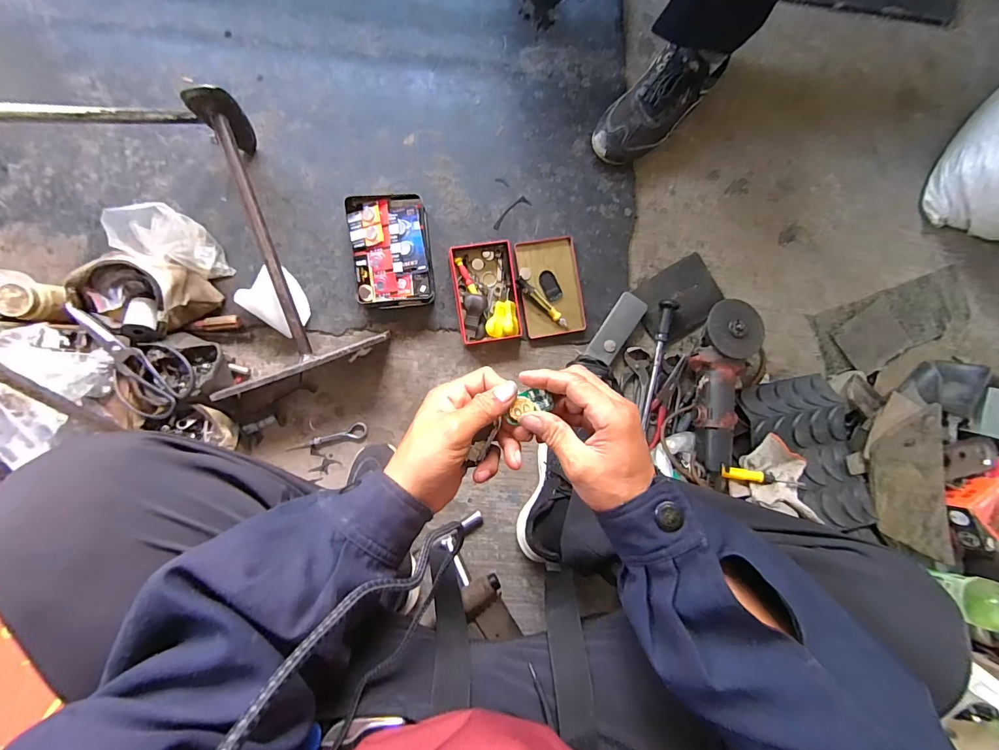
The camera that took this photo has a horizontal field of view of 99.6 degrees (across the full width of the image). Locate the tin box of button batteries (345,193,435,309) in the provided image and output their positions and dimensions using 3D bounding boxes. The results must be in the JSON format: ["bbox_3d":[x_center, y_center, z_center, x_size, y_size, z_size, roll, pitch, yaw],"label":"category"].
[{"bbox_3d":[-0.169,-0.194,0.668,0.118,0.047,0.168,-6,92,-6],"label":"tin box of button batteries"}]

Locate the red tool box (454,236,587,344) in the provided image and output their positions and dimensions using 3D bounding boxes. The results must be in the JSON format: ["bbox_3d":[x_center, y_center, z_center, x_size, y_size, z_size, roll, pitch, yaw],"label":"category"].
[{"bbox_3d":[0.035,-0.141,0.706,0.212,0.036,0.158,-8,92,-6],"label":"red tool box"}]

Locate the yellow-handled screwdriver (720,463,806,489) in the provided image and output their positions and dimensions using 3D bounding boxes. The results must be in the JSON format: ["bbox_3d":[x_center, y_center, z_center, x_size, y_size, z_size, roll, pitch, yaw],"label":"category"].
[{"bbox_3d":[0.425,0.169,0.690,0.151,0.024,0.024,13,90,-6],"label":"yellow-handled screwdriver"}]

